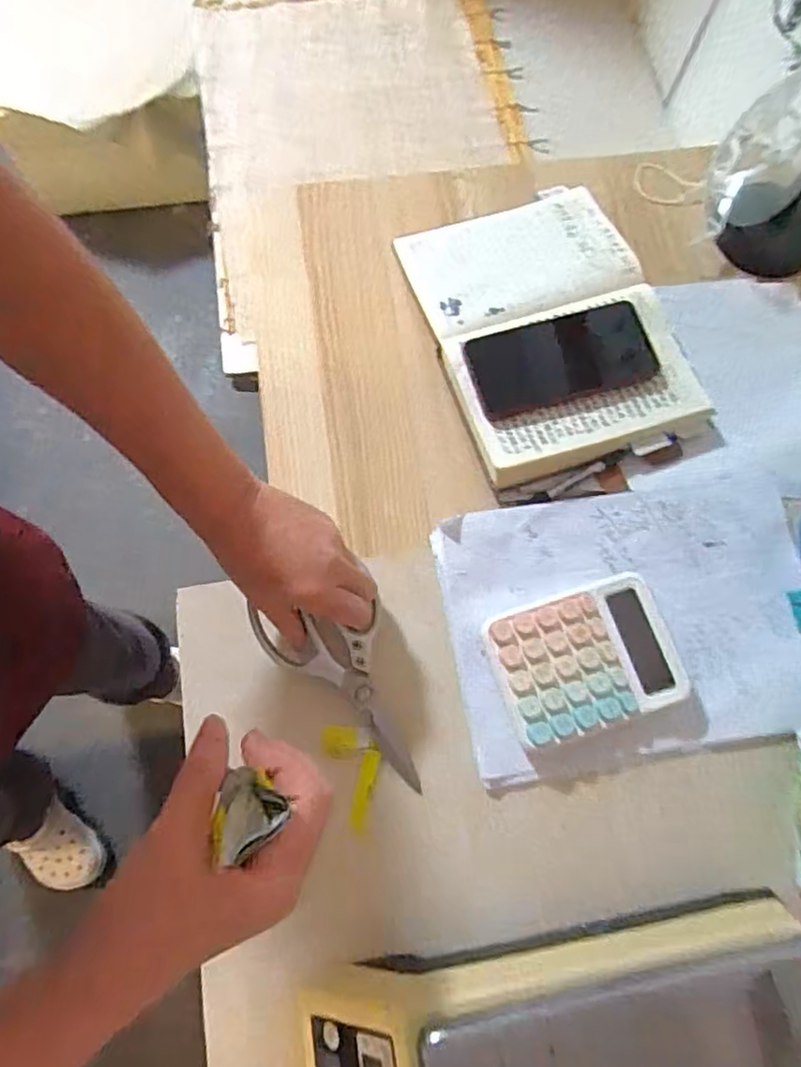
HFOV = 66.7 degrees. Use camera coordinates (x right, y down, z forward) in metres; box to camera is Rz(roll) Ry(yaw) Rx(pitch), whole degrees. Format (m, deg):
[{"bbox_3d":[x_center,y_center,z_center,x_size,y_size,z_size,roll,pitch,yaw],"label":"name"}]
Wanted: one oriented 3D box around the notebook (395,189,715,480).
[{"bbox_3d":[0.135,-0.200,0.567,0.209,0.028,0.287,-18,75,-7],"label":"notebook"}]

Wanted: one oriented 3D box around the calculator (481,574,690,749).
[{"bbox_3d":[0.141,0.099,0.475,0.136,0.025,0.102,-17,74,-7],"label":"calculator"}]

